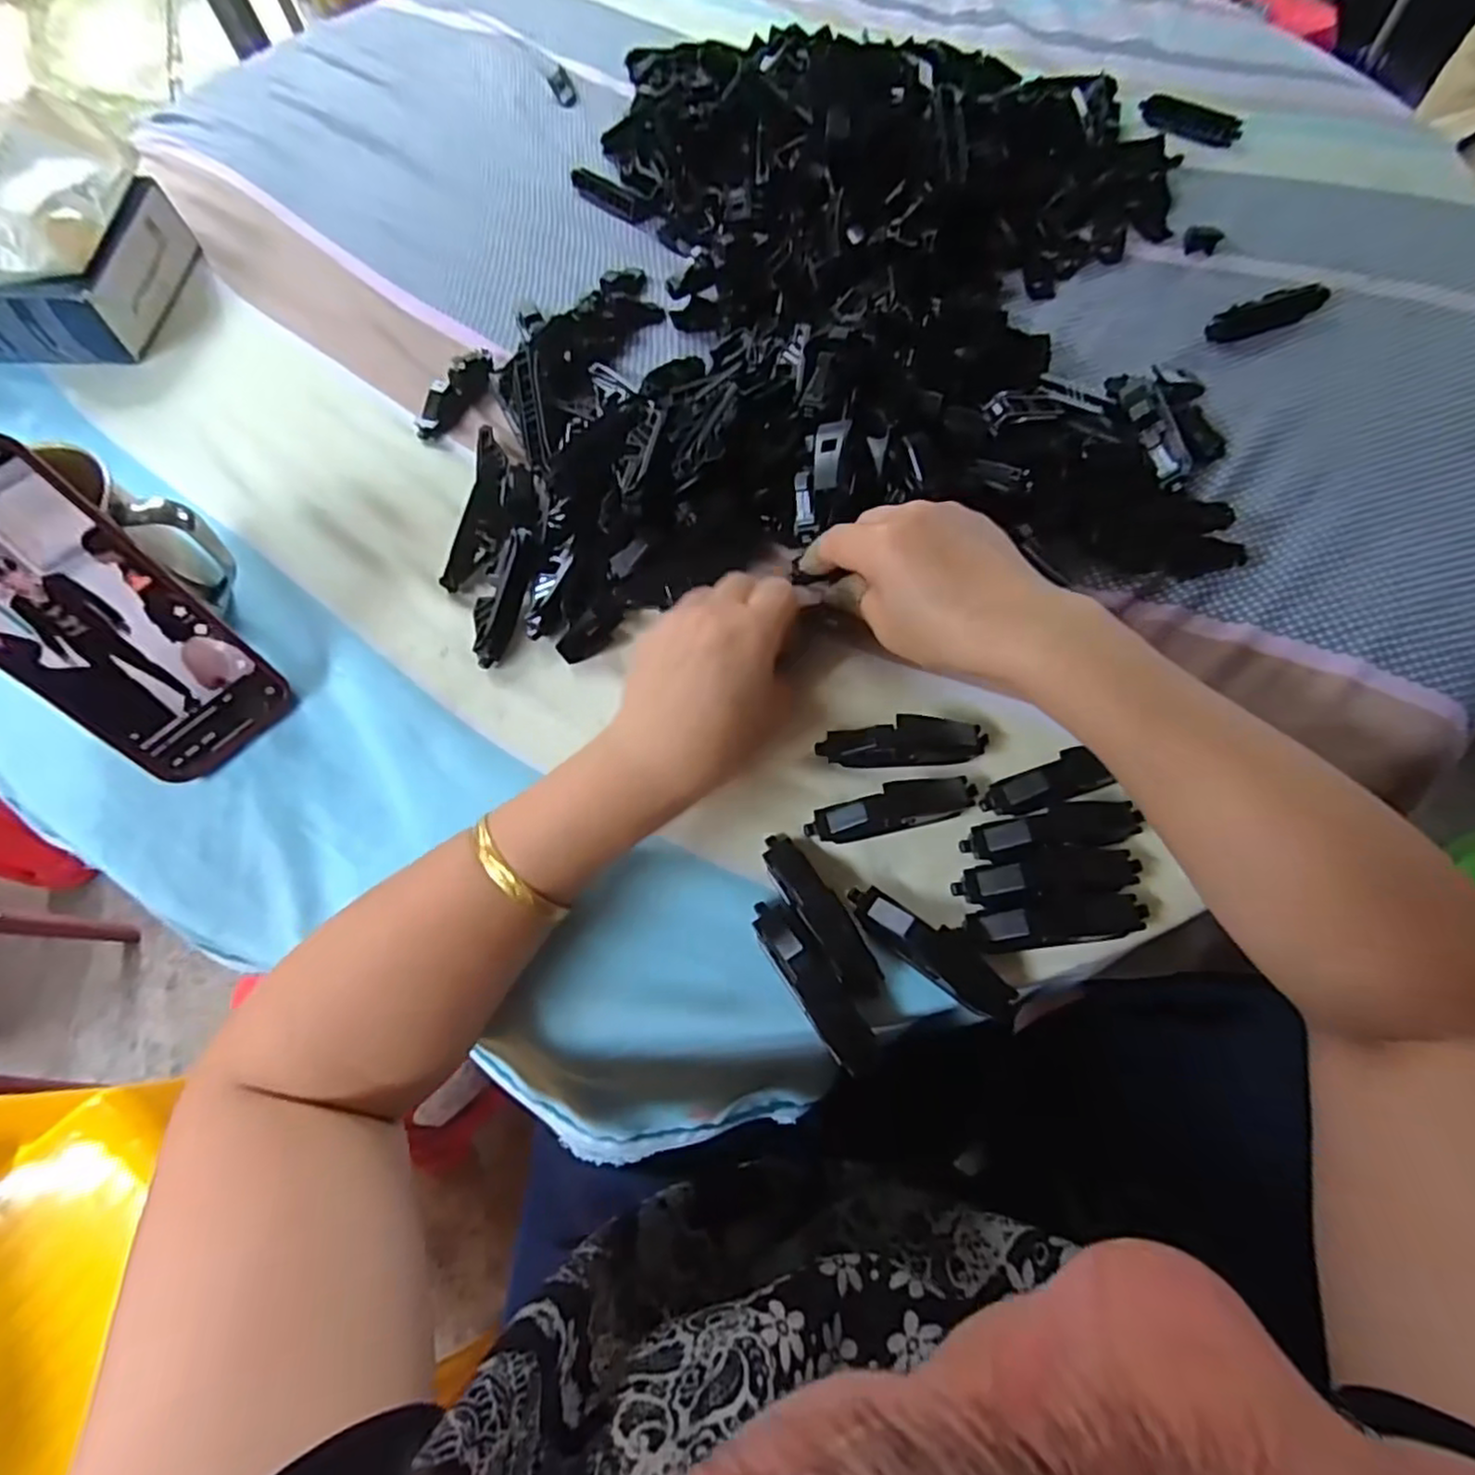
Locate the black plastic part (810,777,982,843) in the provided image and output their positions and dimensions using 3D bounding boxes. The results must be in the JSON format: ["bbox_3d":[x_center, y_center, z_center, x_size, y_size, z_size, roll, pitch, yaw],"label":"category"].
[{"bbox_3d":[0.073,0.034,0.332,0.080,0.013,0.019,-13,67,-2],"label":"black plastic part"}]

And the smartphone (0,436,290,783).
[{"bbox_3d":[-0.301,-0.053,0.326,0.078,0.159,0.011,-44,36,-14],"label":"smartphone"}]

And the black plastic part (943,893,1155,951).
[{"bbox_3d":[0.136,0.081,0.305,0.083,0.012,0.019,-7,66,0],"label":"black plastic part"}]

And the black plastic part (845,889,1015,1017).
[{"bbox_3d":[0.085,0.091,0.305,0.079,0.016,0.021,34,73,16],"label":"black plastic part"}]

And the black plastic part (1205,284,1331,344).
[{"bbox_3d":[0.344,-0.275,0.451,0.083,0.013,0.020,-21,67,-6],"label":"black plastic part"}]

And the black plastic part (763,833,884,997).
[{"bbox_3d":[0.037,0.077,0.312,0.020,0.016,0.080,-32,69,-10],"label":"black plastic part"}]

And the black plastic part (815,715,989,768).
[{"bbox_3d":[0.081,0.003,0.344,0.079,0.017,0.022,-5,66,1],"label":"black plastic part"}]

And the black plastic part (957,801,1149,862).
[{"bbox_3d":[0.145,0.041,0.322,0.080,0.009,0.021,-9,67,-1],"label":"black plastic part"}]

